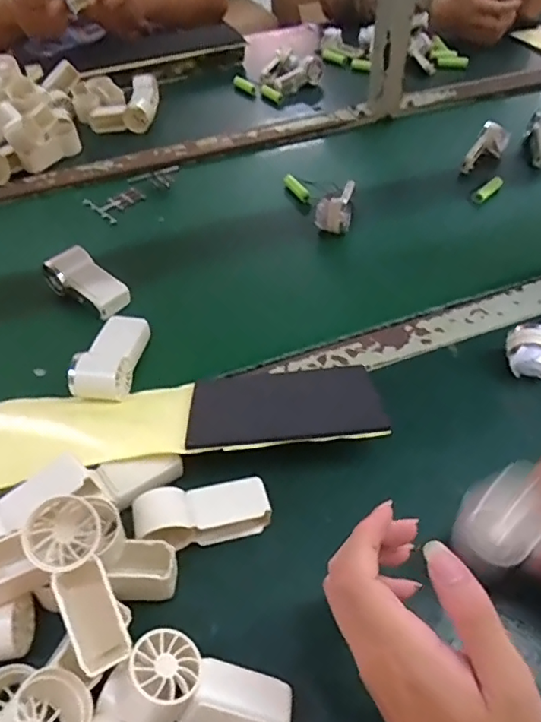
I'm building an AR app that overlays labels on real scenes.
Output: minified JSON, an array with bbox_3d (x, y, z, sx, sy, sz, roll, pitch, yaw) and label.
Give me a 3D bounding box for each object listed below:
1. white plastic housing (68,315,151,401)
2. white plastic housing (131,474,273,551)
[{"bbox_3d":[-0.147,-0.005,0.507,0.050,0.028,0.096,3,50,5],"label":"white plastic housing"},{"bbox_3d":[-0.048,0.110,0.390,0.095,0.043,0.042,-9,50,-5],"label":"white plastic housing"}]

